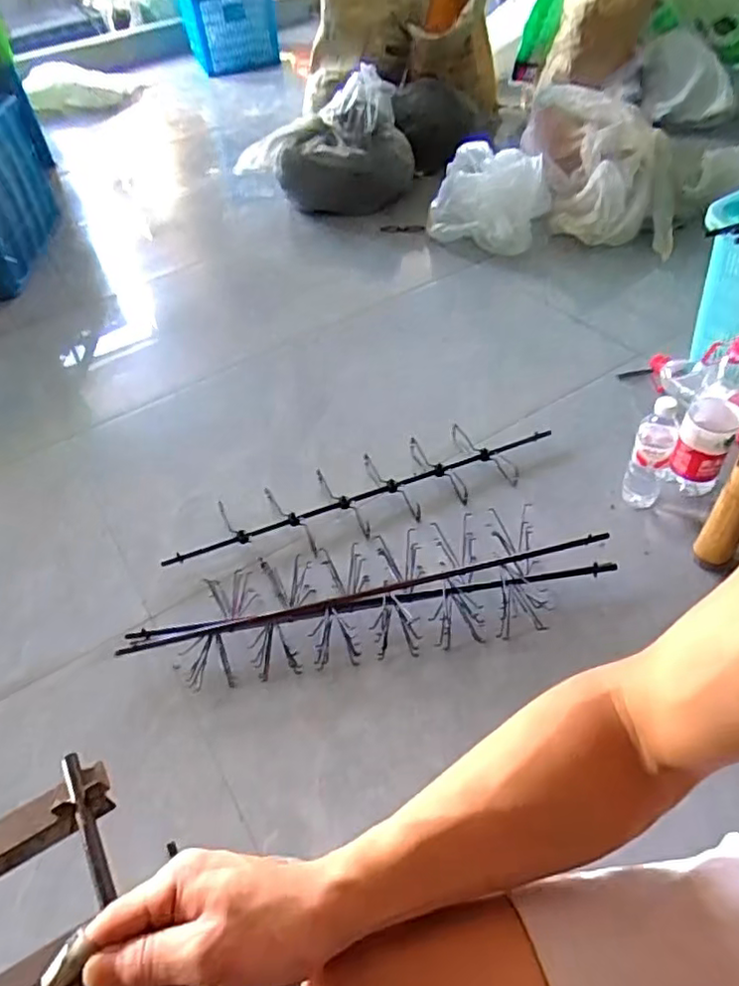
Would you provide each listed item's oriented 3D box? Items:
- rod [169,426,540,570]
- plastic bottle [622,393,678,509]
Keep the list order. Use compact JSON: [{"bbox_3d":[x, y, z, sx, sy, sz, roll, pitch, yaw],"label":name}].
[{"bbox_3d":[0.001,-0.002,1.110,0.713,0.043,0.150,-18,48,-9],"label":"rod"},{"bbox_3d":[0.442,-0.057,0.990,0.062,0.192,0.064,17,52,22],"label":"plastic bottle"}]

